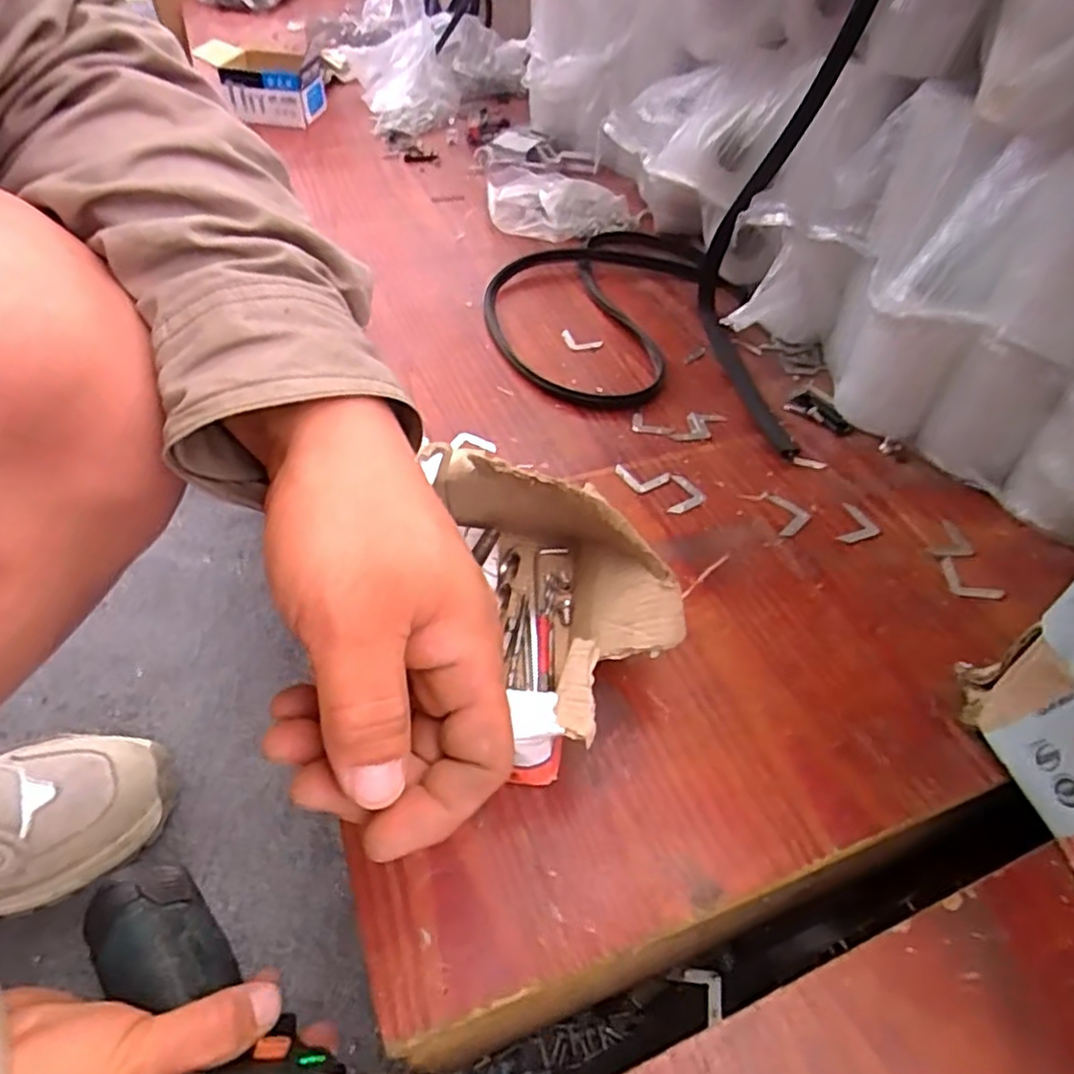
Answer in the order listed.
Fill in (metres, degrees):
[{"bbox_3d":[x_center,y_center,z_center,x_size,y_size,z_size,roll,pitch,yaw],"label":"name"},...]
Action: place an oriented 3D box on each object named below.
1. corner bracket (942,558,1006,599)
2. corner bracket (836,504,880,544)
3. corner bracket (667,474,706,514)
[{"bbox_3d":[0.259,0.028,0.418,0.019,0.006,0.037,-28,54,-26],"label":"corner bracket"},{"bbox_3d":[0.211,-0.008,0.453,0.024,0.004,0.038,19,49,15],"label":"corner bracket"},{"bbox_3d":[0.101,-0.028,0.466,0.023,0.004,0.037,9,47,6],"label":"corner bracket"}]

